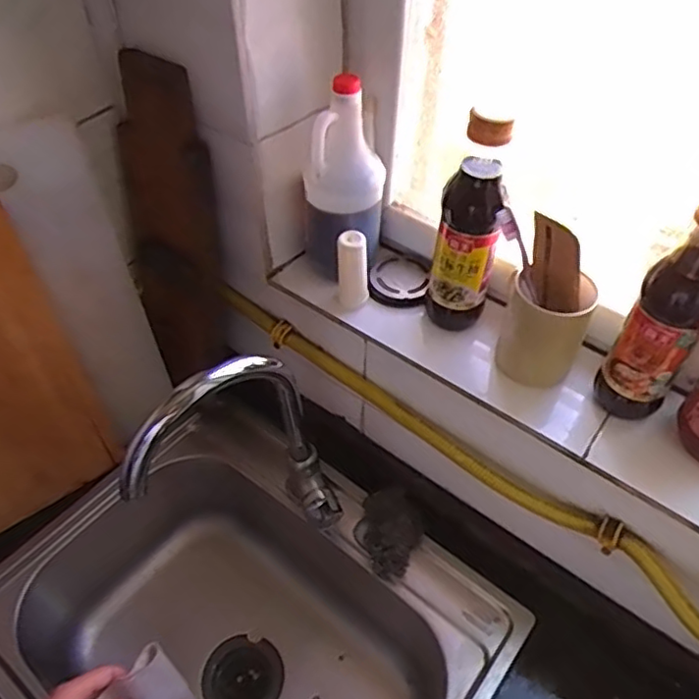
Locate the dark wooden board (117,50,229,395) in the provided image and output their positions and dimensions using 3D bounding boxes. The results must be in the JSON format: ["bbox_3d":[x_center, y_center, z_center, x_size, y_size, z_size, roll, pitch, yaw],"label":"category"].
[{"bbox_3d":[-0.213,-0.123,0.759,0.128,0.450,0.021,19,46,15],"label":"dark wooden board"}]

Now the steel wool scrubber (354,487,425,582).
[{"bbox_3d":[0.055,0.227,0.778,0.079,0.066,0.090,-17,51,-15],"label":"steel wool scrubber"}]

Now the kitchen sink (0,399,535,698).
[{"bbox_3d":[-0.127,0.381,0.797,0.532,0.220,0.433,31,56,24],"label":"kitchen sink"}]

